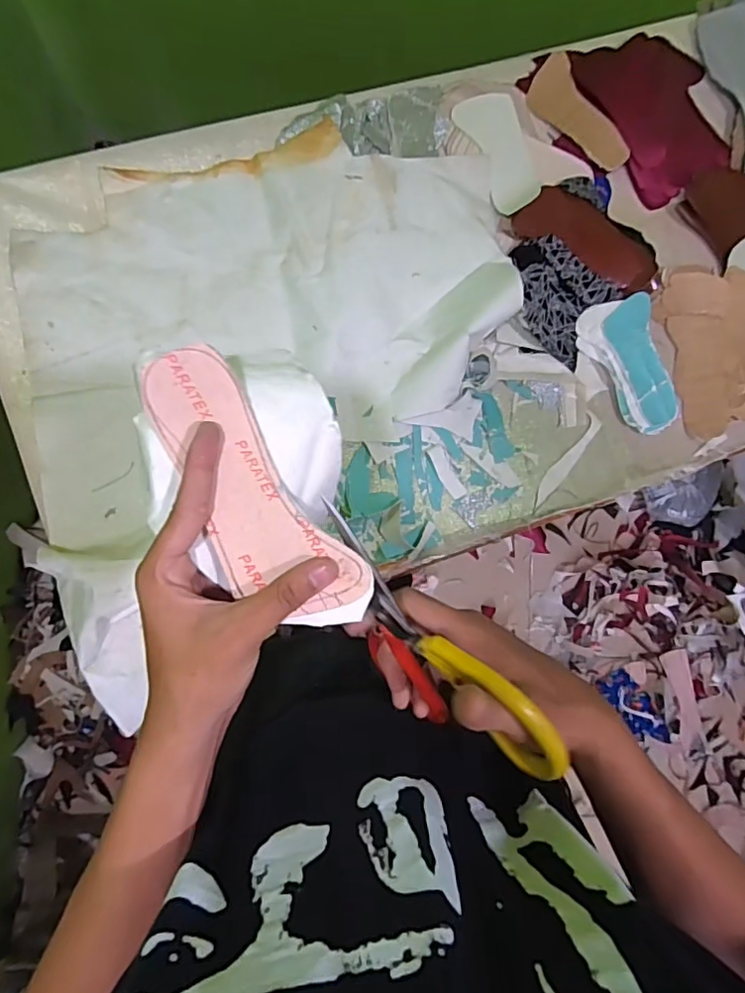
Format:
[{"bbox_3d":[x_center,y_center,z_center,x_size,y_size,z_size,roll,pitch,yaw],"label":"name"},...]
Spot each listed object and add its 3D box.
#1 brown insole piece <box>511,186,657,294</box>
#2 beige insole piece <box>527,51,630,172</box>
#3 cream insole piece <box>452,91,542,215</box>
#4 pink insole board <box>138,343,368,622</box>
[{"bbox_3d":[0.277,-0.331,0.709,0.187,0.030,0.070,26,82,-4],"label":"brown insole piece"},{"bbox_3d":[0.267,-0.495,0.726,0.063,0.016,0.161,-33,95,28],"label":"beige insole piece"},{"bbox_3d":[0.167,-0.444,0.705,0.070,0.009,0.155,-27,88,12],"label":"cream insole piece"},{"bbox_3d":[-0.070,-0.001,0.298,0.063,0.021,0.162,-35,92,3],"label":"pink insole board"}]

